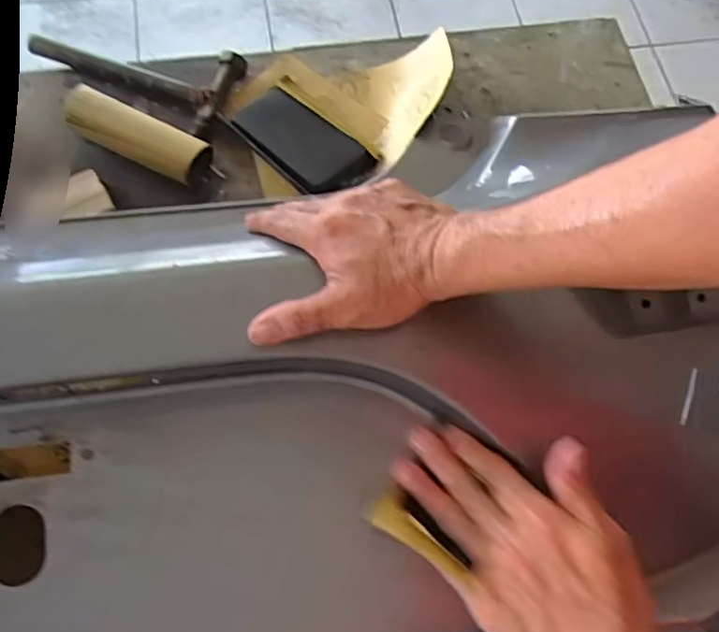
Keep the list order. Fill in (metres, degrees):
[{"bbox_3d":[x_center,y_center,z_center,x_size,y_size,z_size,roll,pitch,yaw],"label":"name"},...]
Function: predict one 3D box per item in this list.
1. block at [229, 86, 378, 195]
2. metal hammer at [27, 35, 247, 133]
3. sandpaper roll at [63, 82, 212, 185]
[{"bbox_3d":[-0.054,-0.171,0.614,0.135,0.017,0.073,42,72,11],"label":"block"},{"bbox_3d":[-0.225,-0.265,0.646,0.211,0.022,0.090,28,70,7],"label":"metal hammer"},{"bbox_3d":[-0.216,-0.172,0.601,0.146,0.037,0.051,27,70,6],"label":"sandpaper roll"}]

